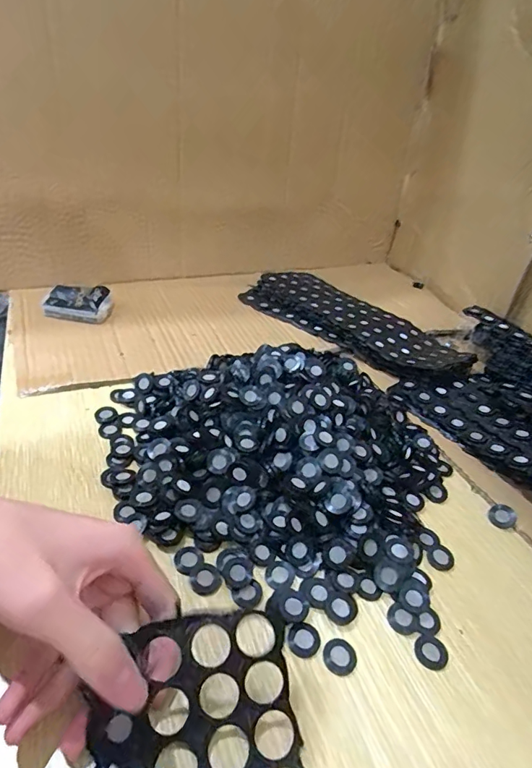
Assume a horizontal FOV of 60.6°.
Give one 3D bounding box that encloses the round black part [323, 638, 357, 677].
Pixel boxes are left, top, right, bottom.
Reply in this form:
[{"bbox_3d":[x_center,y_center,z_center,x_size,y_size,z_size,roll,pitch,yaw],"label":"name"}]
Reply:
[{"bbox_3d":[0.042,0.153,0.257,0.018,0.004,0.019,7,34,-4],"label":"round black part"}]

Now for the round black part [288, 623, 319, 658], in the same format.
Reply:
[{"bbox_3d":[0.022,0.146,0.261,0.018,0.004,0.018,7,34,-4],"label":"round black part"}]

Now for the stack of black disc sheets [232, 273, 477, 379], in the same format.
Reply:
[{"bbox_3d":[0.105,-0.082,0.584,0.287,0.017,0.121,34,41,32],"label":"stack of black disc sheets"}]

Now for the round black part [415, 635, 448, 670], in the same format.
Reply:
[{"bbox_3d":[0.097,0.156,0.266,0.018,0.004,0.018,7,34,-4],"label":"round black part"}]

